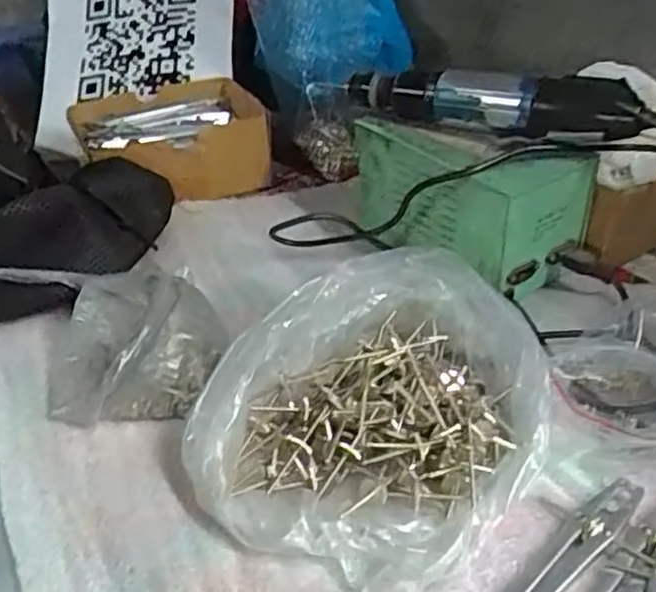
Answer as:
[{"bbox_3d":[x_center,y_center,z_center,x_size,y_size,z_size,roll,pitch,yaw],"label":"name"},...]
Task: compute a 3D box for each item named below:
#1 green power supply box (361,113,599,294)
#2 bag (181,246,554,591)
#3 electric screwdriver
[{"bbox_3d":[0.096,-0.076,0.551,0.168,0.095,0.082,30,46,36],"label":"green power supply box"},{"bbox_3d":[0.024,0.057,0.404,0.181,0.059,0.191,17,40,23],"label":"bag"},{"bbox_3d":[0.110,-0.137,0.515,0.211,0.040,0.040,17,40,24],"label":"electric screwdriver"}]

